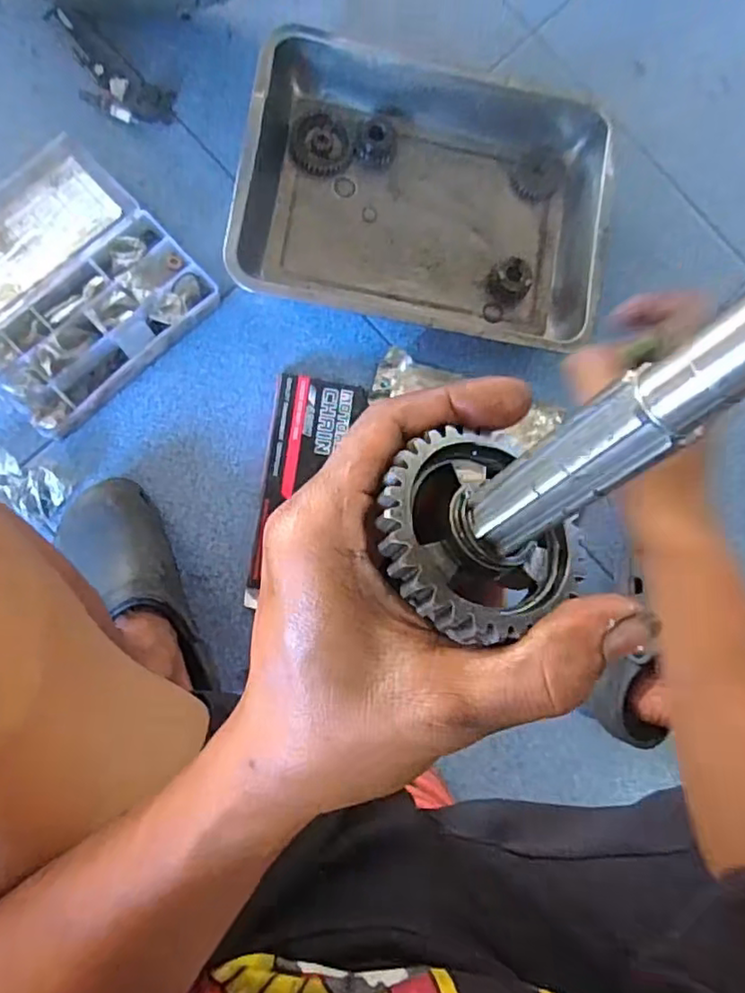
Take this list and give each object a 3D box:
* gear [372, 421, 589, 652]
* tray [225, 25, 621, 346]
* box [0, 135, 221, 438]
[{"bbox_3d":[0.028,0.011,0.175,0.057,0.015,0.057,10,63,-21],"label":"gear"},{"bbox_3d":[0.064,-0.329,0.684,0.406,0.066,0.284,6,85,-6],"label":"tray"},{"bbox_3d":[-0.321,-0.219,0.638,0.233,0.045,0.228,45,83,-1],"label":"box"}]

